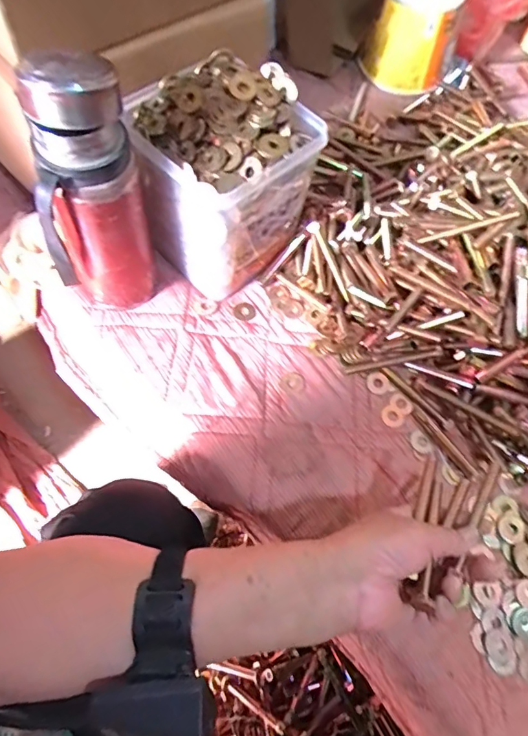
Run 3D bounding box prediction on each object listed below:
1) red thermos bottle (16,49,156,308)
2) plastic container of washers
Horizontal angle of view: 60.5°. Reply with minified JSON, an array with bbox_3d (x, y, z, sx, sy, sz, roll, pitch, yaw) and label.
[{"bbox_3d":[-0.157,-0.141,0.411,0.093,0.238,0.069,-29,70,-17],"label":"red thermos bottle"},{"bbox_3d":[-0.042,-0.189,0.478,0.154,0.174,0.143,-39,73,-20],"label":"plastic container of washers"}]

